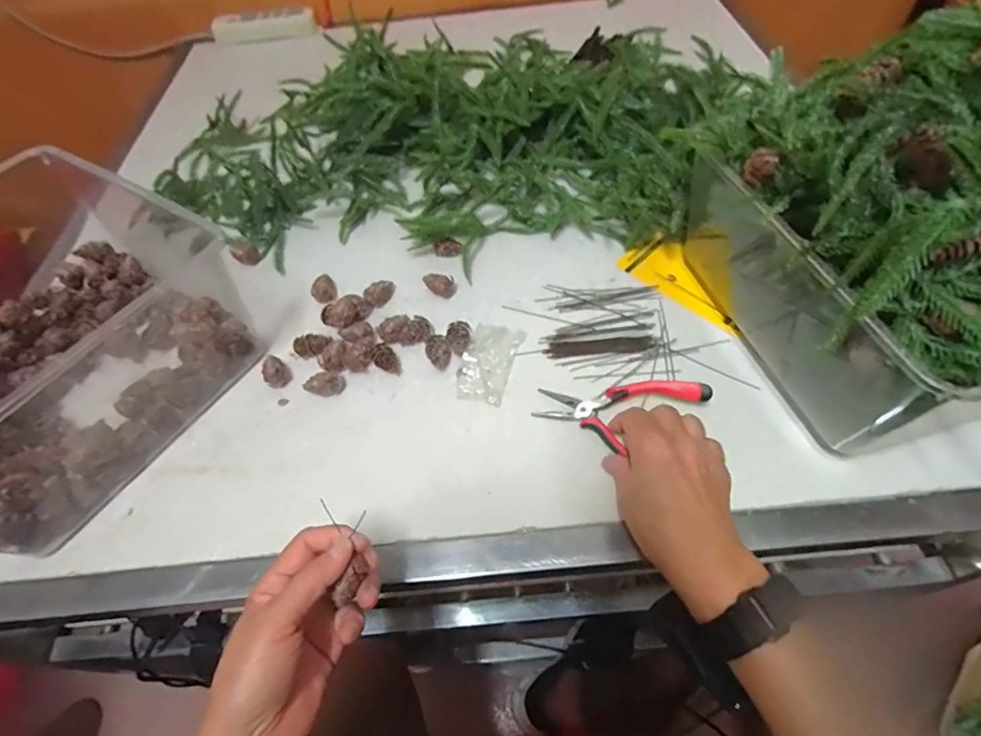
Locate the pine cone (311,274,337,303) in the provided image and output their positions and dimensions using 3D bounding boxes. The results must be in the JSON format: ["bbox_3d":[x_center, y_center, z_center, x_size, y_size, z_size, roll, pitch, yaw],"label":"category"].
[{"bbox_3d":[-0.185,-0.086,0.555,0.026,0.018,0.034,-28,60,-13],"label":"pine cone"}]

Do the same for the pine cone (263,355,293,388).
[{"bbox_3d":[-0.211,0.003,0.487,0.024,0.022,0.023,-37,62,-18],"label":"pine cone"}]

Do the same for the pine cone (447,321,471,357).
[{"bbox_3d":[-0.030,-0.029,0.497,0.024,0.020,0.035,-11,57,-2],"label":"pine cone"}]

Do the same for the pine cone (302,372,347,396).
[{"bbox_3d":[-0.161,0.018,0.479,0.038,0.024,0.022,-9,57,-1],"label":"pine cone"}]

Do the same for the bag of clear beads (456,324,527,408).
[{"bbox_3d":[-0.001,-0.007,0.489,0.049,0.008,0.088,15,60,14],"label":"bag of clear beads"}]

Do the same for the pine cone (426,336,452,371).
[{"bbox_3d":[-0.050,-0.015,0.488,0.023,0.017,0.032,-15,58,-5],"label":"pine cone"}]

